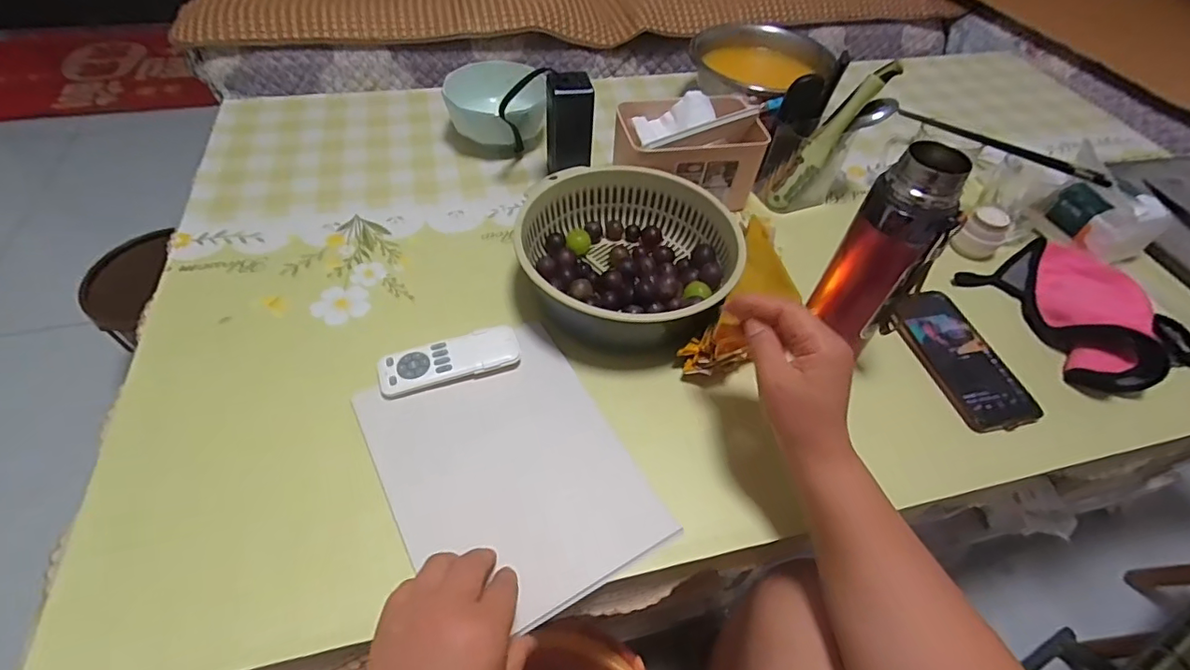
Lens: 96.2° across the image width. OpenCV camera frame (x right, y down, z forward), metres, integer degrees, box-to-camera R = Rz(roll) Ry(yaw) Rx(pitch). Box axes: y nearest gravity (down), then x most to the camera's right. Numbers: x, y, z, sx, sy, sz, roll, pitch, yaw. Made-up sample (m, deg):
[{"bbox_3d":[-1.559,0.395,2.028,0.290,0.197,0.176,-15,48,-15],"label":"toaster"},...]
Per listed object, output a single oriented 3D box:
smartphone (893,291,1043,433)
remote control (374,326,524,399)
[{"bbox_3d":[0.364,0.020,0.541,0.085,0.015,0.163,-9,52,-12],"label":"smartphone"},{"bbox_3d":[-0.134,0.025,0.500,0.126,0.017,0.046,-15,54,-17],"label":"remote control"}]

